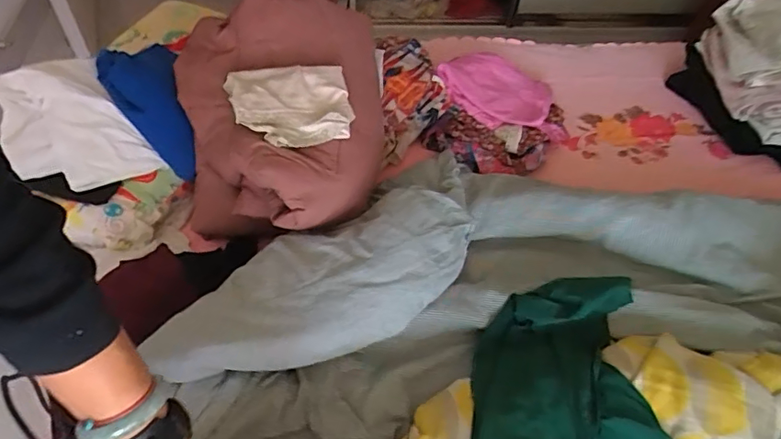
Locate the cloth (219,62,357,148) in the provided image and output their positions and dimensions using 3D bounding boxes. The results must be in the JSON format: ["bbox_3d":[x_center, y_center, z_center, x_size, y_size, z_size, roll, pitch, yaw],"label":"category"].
[{"bbox_3d":[-0.144,-0.168,0.773,0.166,0.038,0.144,-9,53,-12],"label":"cloth"}]

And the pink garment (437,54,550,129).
[{"bbox_3d":[0.209,-0.264,1.059,0.225,0.043,0.194,24,54,13],"label":"pink garment"}]

